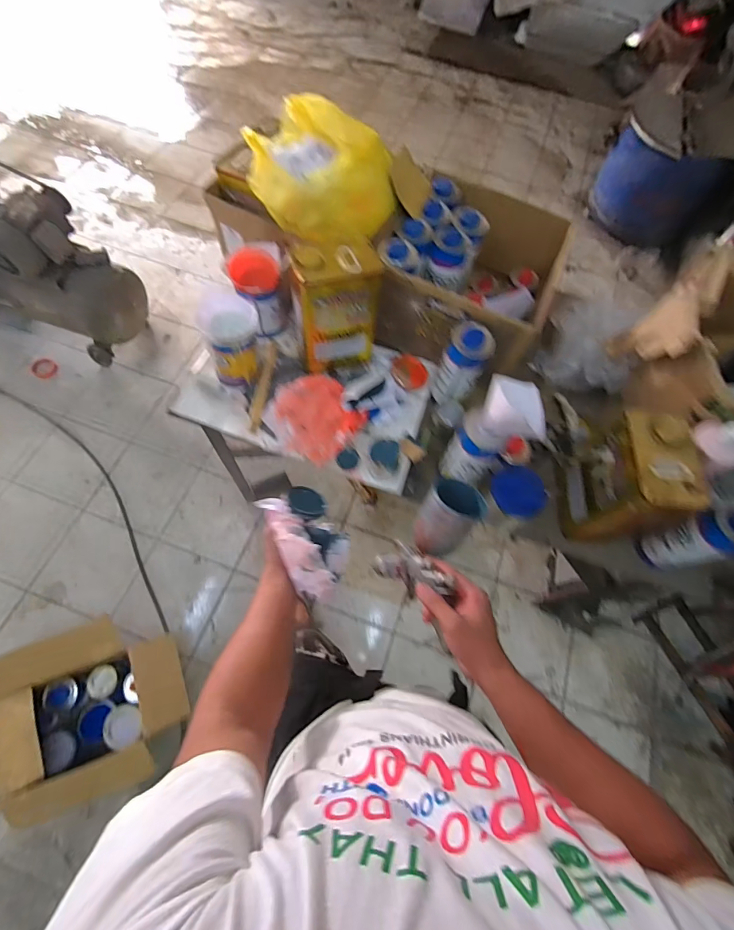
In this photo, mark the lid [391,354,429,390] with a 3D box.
[{"bbox_3d":[0.102,-0.223,0.954,0.085,0.020,0.103,3,64,4],"label":"lid"}]

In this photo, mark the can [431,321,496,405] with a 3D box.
[{"bbox_3d":[0.198,-0.199,0.855,0.084,0.188,0.092,2,66,-4],"label":"can"}]

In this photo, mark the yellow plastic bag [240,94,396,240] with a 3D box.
[{"bbox_3d":[-0.071,-0.599,0.804,0.246,0.165,0.276,15,66,1],"label":"yellow plastic bag"}]

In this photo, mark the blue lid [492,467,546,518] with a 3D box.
[{"bbox_3d":[0.289,0.048,0.766,0.089,0.011,0.105,-29,58,9],"label":"blue lid"}]

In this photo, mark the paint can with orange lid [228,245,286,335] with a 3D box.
[{"bbox_3d":[-0.242,-0.385,0.912,0.103,0.156,0.113,-26,71,-15],"label":"paint can with orange lid"}]

